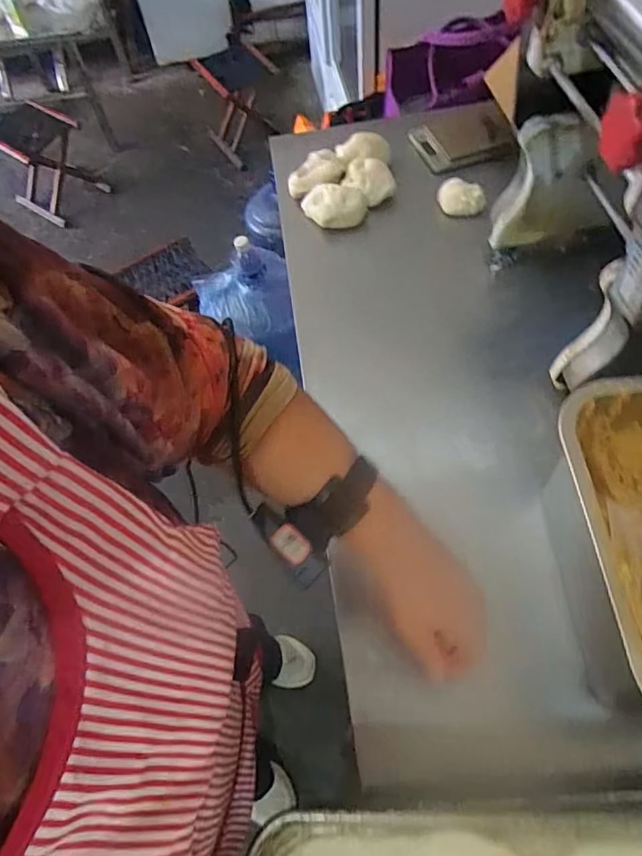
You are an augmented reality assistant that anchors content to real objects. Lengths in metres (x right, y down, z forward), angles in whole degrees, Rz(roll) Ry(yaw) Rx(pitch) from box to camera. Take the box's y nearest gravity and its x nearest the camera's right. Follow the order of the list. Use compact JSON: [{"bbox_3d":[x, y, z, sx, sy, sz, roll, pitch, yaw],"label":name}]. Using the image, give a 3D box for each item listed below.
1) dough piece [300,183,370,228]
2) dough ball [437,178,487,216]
[{"bbox_3d":[0.019,-0.328,0.767,0.093,0.039,0.066,-10,61,0],"label":"dough piece"},{"bbox_3d":[0.202,-0.332,0.757,0.063,0.026,0.044,26,66,18],"label":"dough ball"}]

